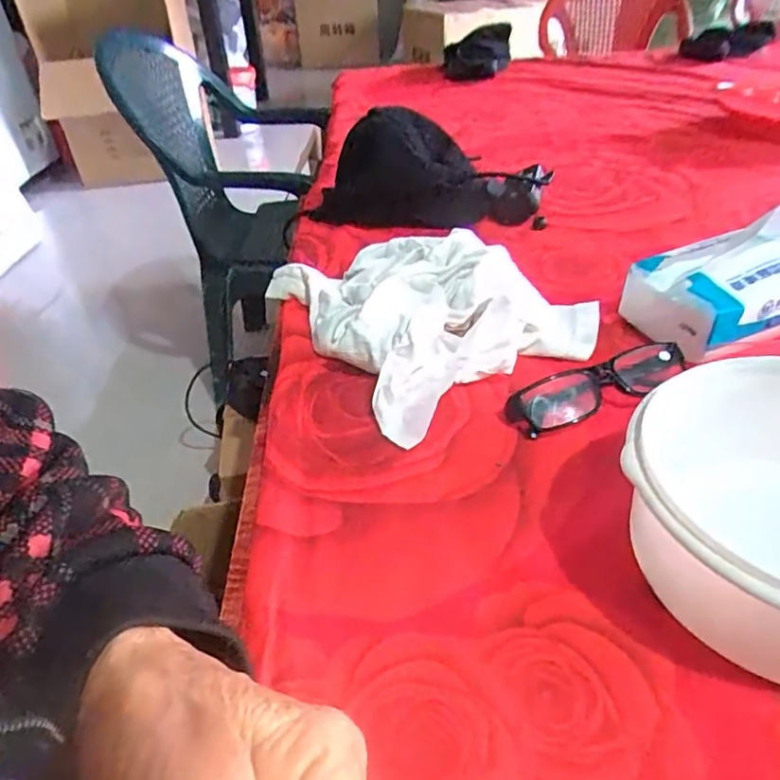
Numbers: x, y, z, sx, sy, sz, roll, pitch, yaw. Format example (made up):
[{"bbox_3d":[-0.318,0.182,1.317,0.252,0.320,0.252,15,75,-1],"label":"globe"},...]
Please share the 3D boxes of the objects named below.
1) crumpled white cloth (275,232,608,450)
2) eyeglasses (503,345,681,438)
[{"bbox_3d":[0.024,-0.086,0.514,0.229,0.056,0.267,-26,42,-26],"label":"crumpled white cloth"},{"bbox_3d":[0.147,-0.004,0.415,0.129,0.030,0.038,-17,39,-16],"label":"eyeglasses"}]

